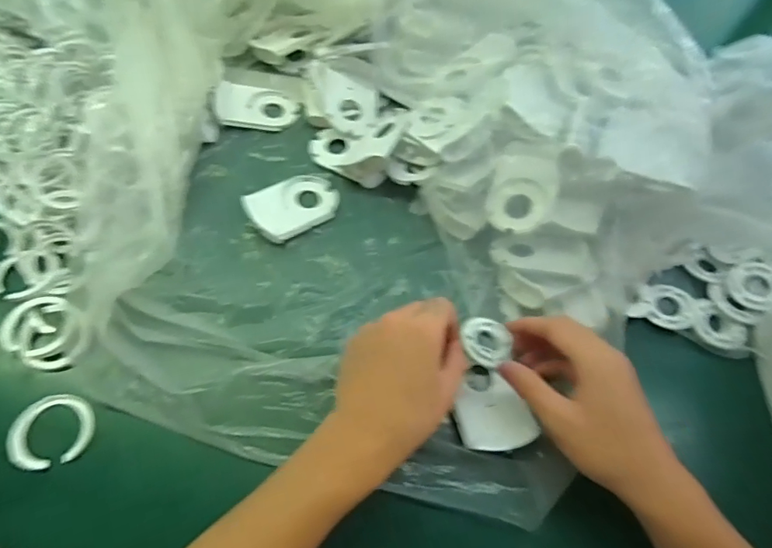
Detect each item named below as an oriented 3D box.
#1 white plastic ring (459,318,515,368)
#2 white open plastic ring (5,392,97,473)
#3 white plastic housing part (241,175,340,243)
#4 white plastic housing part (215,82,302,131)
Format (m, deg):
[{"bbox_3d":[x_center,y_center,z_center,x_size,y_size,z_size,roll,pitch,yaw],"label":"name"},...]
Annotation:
[{"bbox_3d":[0.082,0.055,0.397,0.041,0.012,0.043,-32,68,-20],"label":"white plastic ring"},{"bbox_3d":[-0.240,0.112,0.348,0.053,0.009,0.051,2,60,-3],"label":"white open plastic ring"},{"bbox_3d":[-0.086,-0.066,0.452,0.085,0.016,0.056,-33,68,-20],"label":"white plastic housing part"},{"bbox_3d":[-0.136,-0.180,0.514,0.083,0.016,0.049,-2,61,-6],"label":"white plastic housing part"}]

